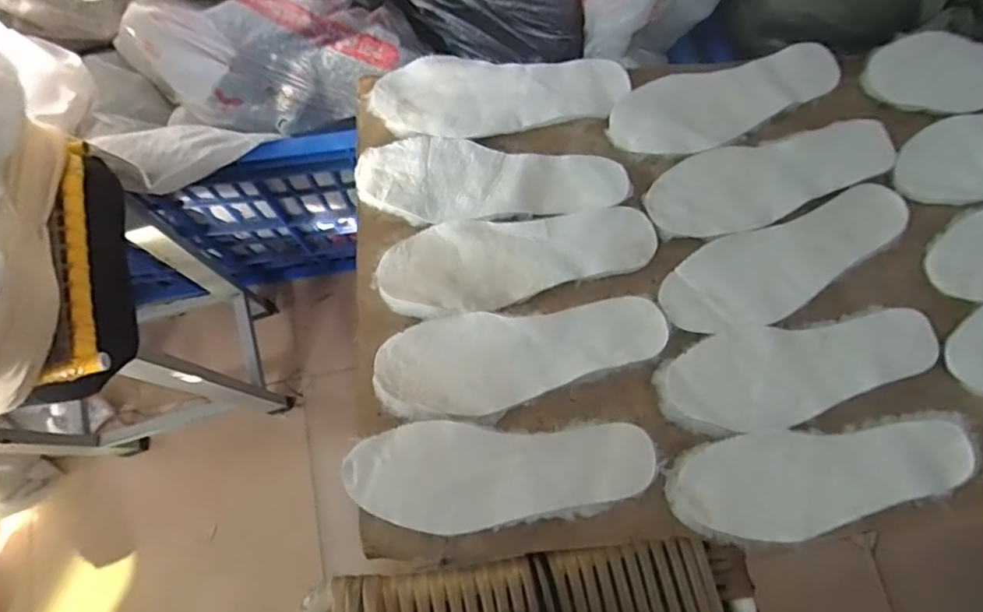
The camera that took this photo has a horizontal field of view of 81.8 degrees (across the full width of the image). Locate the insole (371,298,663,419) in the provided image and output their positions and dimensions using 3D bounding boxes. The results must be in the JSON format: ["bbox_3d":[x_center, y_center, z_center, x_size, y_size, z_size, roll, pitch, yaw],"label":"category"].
[{"bbox_3d":[0.028,0.046,0.511,0.257,0.014,0.090,-7,75,-4],"label":"insole"}]

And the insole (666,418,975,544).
[{"bbox_3d":[0.286,0.151,0.492,0.254,0.024,0.086,-5,80,-2],"label":"insole"}]

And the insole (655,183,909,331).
[{"bbox_3d":[0.283,-0.041,0.535,0.256,0.012,0.088,-20,76,-8],"label":"insole"}]

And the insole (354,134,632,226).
[{"bbox_3d":[0.000,-0.119,0.554,0.257,0.016,0.087,6,74,-1],"label":"insole"}]

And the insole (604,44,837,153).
[{"bbox_3d":[0.242,-0.209,0.581,0.244,0.010,0.085,-15,75,-6],"label":"insole"}]

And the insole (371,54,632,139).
[{"bbox_3d":[0.009,-0.212,0.579,0.251,0.011,0.087,2,74,-2],"label":"insole"}]

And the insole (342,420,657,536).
[{"bbox_3d":[0.008,0.146,0.485,0.255,0.011,0.088,1,86,0],"label":"insole"}]

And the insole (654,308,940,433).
[{"bbox_3d":[0.278,0.059,0.514,0.252,0.015,0.088,-8,75,-5],"label":"insole"}]

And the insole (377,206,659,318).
[{"bbox_3d":[0.025,-0.043,0.531,0.257,0.009,0.086,-6,75,-4],"label":"insole"}]

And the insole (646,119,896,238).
[{"bbox_3d":[0.275,-0.127,0.561,0.242,0.013,0.086,-15,75,-2],"label":"insole"}]

